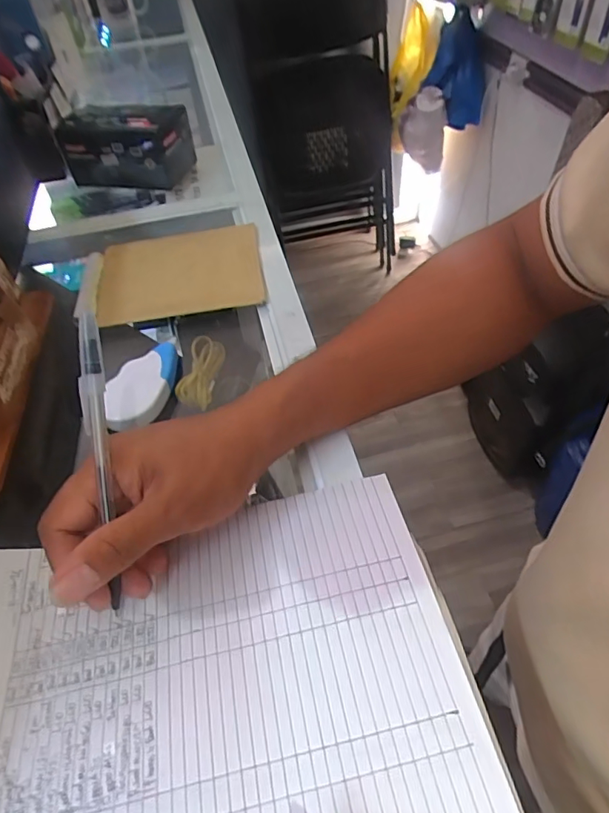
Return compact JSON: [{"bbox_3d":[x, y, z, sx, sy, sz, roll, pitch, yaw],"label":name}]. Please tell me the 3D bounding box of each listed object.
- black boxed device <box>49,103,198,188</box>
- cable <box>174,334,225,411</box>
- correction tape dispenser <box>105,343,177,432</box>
[{"bbox_3d":[-0.219,-0.323,0.628,0.147,0.073,0.075,10,52,14],"label":"black boxed device"},{"bbox_3d":[-0.139,-0.049,0.692,0.048,0.039,0.116,-1,50,6],"label":"cable"},{"bbox_3d":[-0.121,-0.019,0.378,0.040,0.015,0.080,5,51,11],"label":"correction tape dispenser"}]

